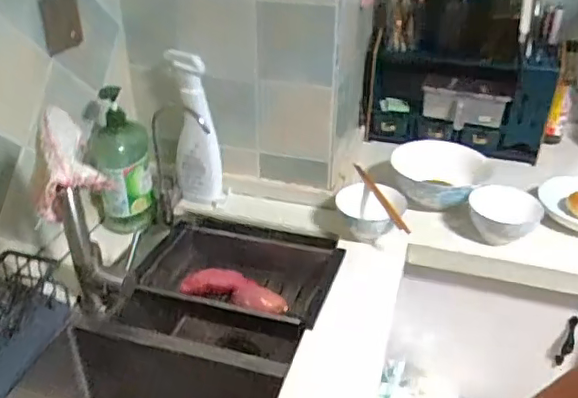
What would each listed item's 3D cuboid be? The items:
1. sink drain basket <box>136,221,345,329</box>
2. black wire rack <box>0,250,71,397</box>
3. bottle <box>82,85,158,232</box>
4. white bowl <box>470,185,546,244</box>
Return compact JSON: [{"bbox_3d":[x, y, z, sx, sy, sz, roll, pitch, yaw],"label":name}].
[{"bbox_3d":[-0.103,0.147,1.020,0.335,0.091,0.201,12,34,17],"label":"sink drain basket"},{"bbox_3d":[-0.415,0.183,0.791,0.130,0.101,0.244,10,33,15],"label":"black wire rack"},{"bbox_3d":[-0.313,-0.072,1.041,0.108,0.268,0.097,-7,33,-13],"label":"bottle"},{"bbox_3d":[0.392,0.031,1.030,0.119,0.089,0.119,1,32,0],"label":"white bowl"}]

